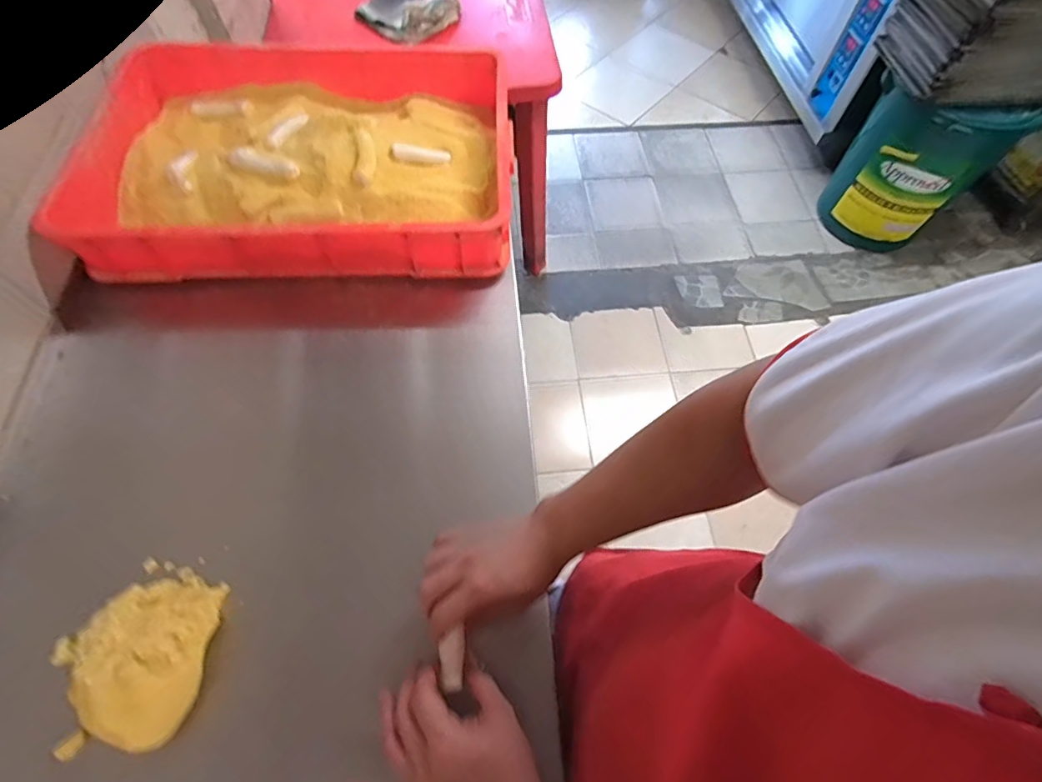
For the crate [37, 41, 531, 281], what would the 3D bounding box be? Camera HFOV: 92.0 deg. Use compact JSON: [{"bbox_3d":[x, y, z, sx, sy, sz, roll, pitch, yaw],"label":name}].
[{"bbox_3d":[-0.322,-0.361,0.768,0.605,0.093,0.420,-2,62,-2],"label":"crate"}]

